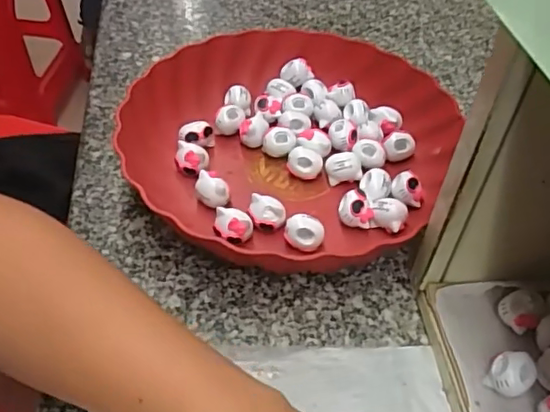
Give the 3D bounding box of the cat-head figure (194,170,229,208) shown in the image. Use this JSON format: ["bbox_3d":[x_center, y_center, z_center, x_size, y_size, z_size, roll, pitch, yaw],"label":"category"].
[{"bbox_3d":[-0.045,-0.010,0.402,0.016,0.022,0.028,-33,55,-28],"label":"cat-head figure"}]

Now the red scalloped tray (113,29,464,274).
[{"bbox_3d":[0.011,-0.049,0.426,0.233,0.047,0.228,-30,54,-27],"label":"red scalloped tray"}]

